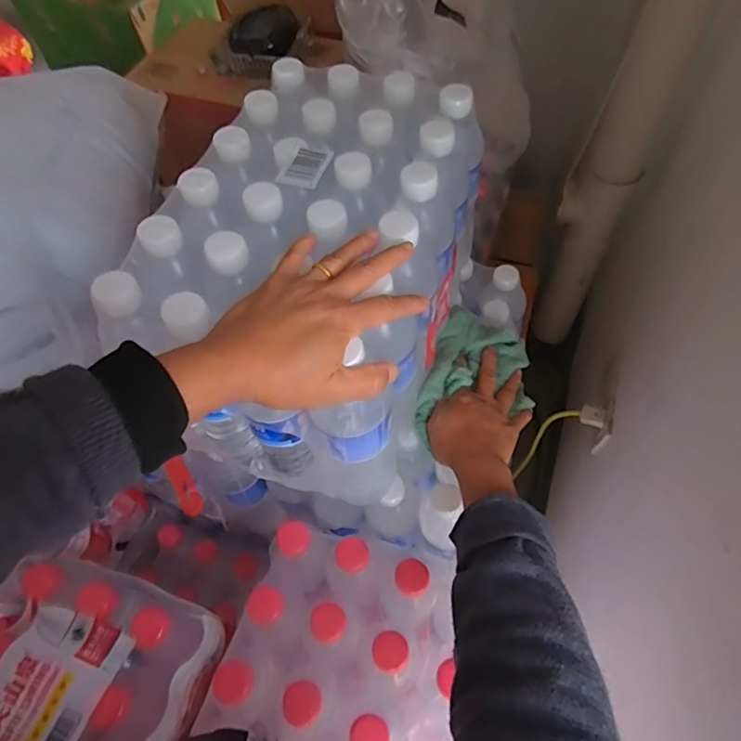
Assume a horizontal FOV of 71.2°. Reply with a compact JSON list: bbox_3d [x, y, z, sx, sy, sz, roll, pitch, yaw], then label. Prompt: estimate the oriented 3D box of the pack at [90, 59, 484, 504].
[{"bbox_3d":[-0.037,-0.099,0.512,0.226,0.215,0.368,16,60,13],"label":"pack"}]

